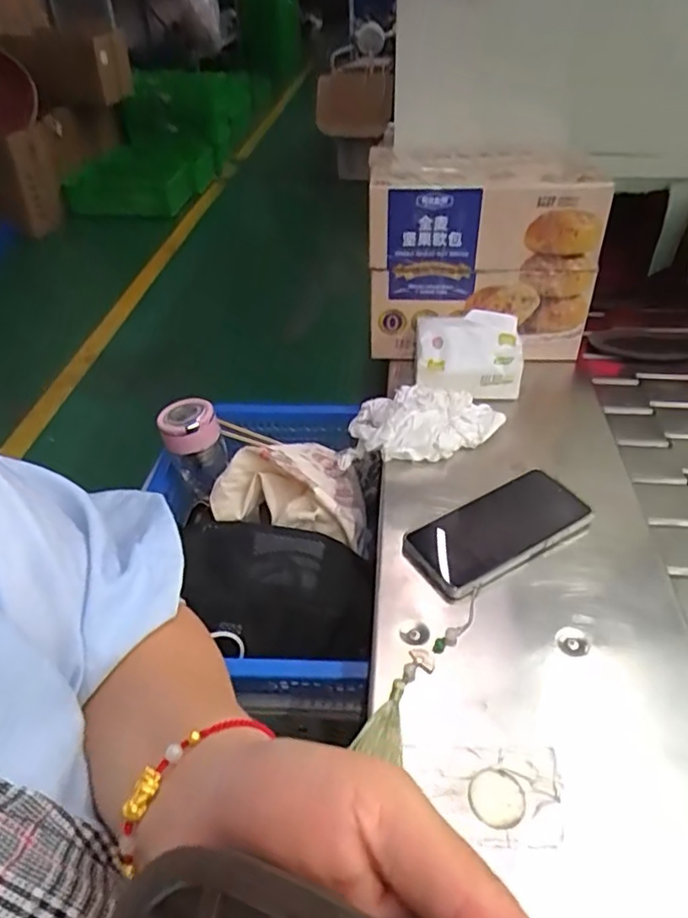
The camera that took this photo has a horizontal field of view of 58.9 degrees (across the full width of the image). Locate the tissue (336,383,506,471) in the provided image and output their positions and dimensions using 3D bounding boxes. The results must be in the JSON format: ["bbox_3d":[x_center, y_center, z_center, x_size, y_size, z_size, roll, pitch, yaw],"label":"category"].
[{"bbox_3d":[0.083,-0.037,0.647,0.171,0.046,0.075,2,40,5],"label":"tissue"}]

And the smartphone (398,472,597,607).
[{"bbox_3d":[0.140,0.064,0.552,0.165,0.018,0.078,-22,44,-23],"label":"smartphone"}]

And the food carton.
[{"bbox_3d":[0.169,-0.257,0.763,0.259,0.215,0.166,3,40,7],"label":"food carton"}]

